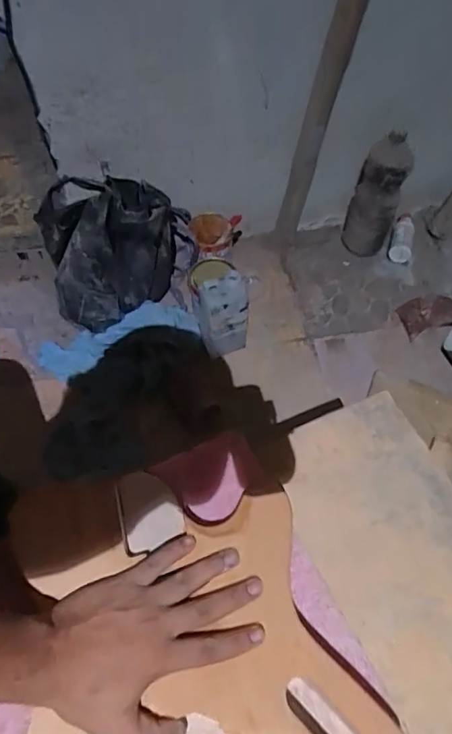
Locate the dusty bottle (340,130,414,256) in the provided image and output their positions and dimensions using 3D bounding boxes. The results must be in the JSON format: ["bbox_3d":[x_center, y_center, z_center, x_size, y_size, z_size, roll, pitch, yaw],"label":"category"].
[{"bbox_3d":[0.341,-0.379,1.140,0.087,0.288,0.084,-12,59,-7],"label":"dusty bottle"}]

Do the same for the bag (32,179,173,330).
[{"bbox_3d":[-0.233,-0.236,1.026,0.282,0.318,0.159,-18,60,-10],"label":"bag"}]

